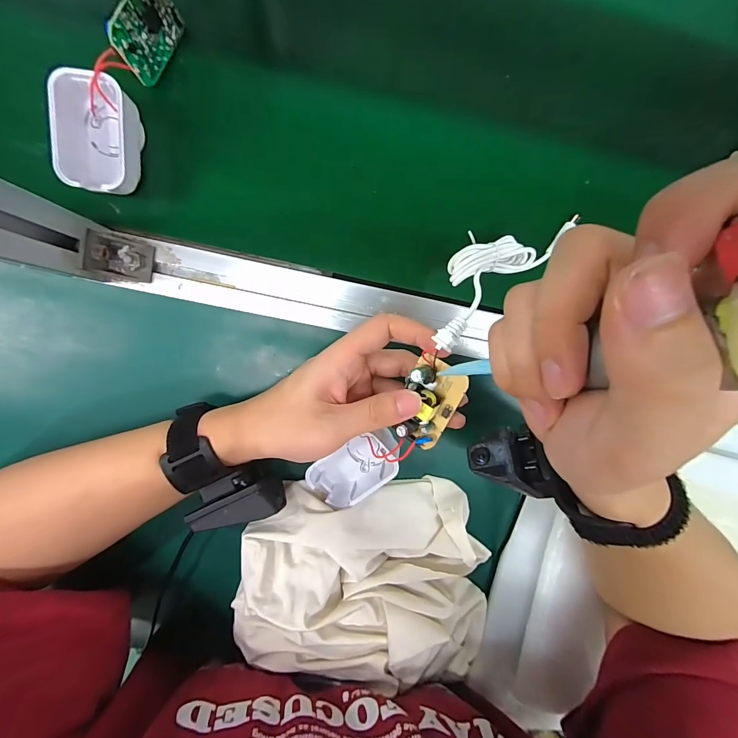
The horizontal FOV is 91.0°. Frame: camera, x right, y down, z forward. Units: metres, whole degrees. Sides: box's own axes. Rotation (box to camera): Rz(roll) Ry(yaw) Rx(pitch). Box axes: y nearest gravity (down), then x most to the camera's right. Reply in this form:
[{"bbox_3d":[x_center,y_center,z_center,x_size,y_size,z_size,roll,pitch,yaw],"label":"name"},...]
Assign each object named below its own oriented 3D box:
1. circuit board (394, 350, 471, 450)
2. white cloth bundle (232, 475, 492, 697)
[{"bbox_3d":[0.039,0.023,0.239,0.035,0.022,0.057,23,93,-5],"label":"circuit board"},{"bbox_3d":[0.003,0.176,0.284,0.201,0.051,0.169,7,94,-4],"label":"white cloth bundle"}]

